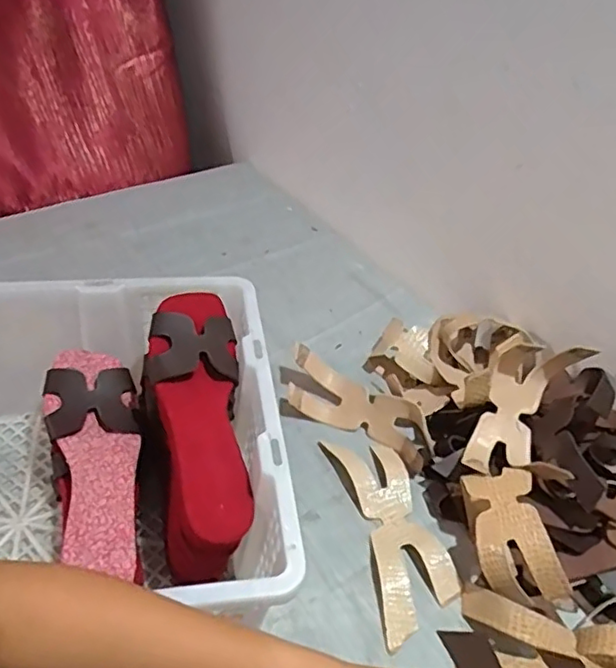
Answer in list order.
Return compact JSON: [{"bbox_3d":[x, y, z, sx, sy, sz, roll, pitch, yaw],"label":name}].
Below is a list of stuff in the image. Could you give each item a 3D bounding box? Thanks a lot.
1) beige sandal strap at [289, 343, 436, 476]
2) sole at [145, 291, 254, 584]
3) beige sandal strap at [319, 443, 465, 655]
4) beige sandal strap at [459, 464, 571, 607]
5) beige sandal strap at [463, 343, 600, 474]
[{"bbox_3d":[0.057,0.085,0.716,0.187,0.039,0.062,25,45,20],"label":"beige sandal strap"},{"bbox_3d":[-0.098,0.076,0.560,0.084,0.091,0.246,-5,43,-12],"label":"sole"},{"bbox_3d":[0.084,0.195,0.634,0.083,0.017,0.214,-9,44,-16],"label":"beige sandal strap"},{"bbox_3d":[0.188,0.179,0.575,0.071,0.051,0.122,-2,42,-9],"label":"beige sandal strap"},{"bbox_3d":[0.221,0.075,0.652,0.070,0.057,0.161,30,83,25],"label":"beige sandal strap"}]

